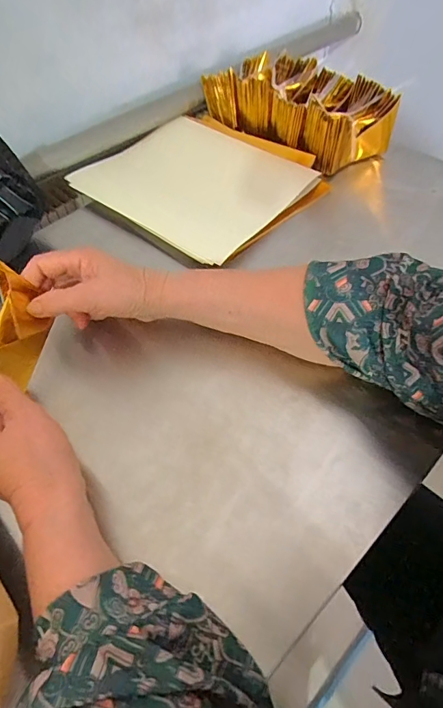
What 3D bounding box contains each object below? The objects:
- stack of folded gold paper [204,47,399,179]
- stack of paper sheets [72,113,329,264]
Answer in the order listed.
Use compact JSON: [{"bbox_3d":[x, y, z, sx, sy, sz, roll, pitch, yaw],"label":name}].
[{"bbox_3d":[0.100,-0.346,0.603,0.262,0.077,0.098,39,64,22],"label":"stack of folded gold paper"},{"bbox_3d":[-0.019,-0.224,0.556,0.243,0.025,0.236,38,63,22],"label":"stack of paper sheets"}]

